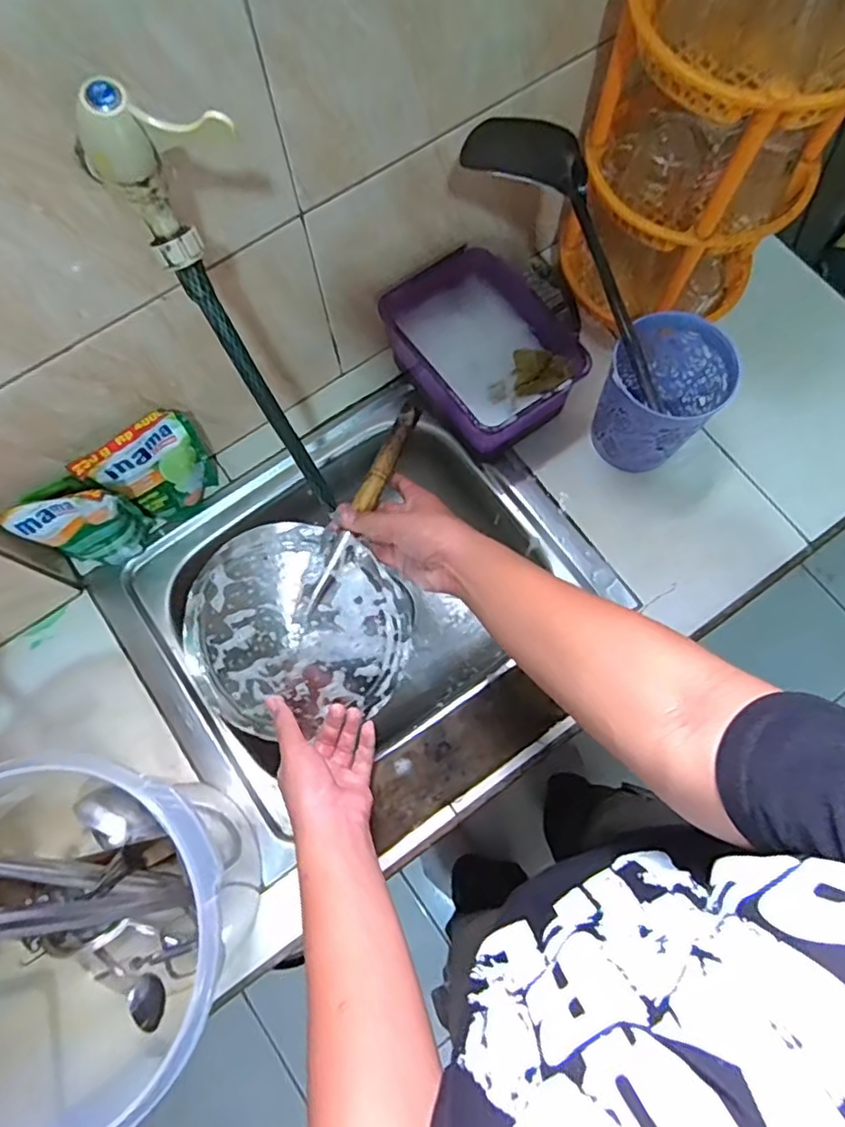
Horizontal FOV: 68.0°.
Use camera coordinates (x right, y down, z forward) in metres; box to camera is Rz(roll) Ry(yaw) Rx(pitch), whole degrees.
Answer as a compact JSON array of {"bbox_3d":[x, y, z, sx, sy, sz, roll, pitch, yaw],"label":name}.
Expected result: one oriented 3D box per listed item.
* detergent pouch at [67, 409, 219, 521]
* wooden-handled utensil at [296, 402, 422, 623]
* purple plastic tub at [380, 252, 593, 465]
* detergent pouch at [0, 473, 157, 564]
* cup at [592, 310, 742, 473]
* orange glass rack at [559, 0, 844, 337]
[{"bbox_3d":[-0.286,-0.099,0.679,0.105,0.152,0.042,-29,75,-7],"label":"detergent pouch"},{"bbox_3d":[-0.062,-0.058,0.648,0.023,0.016,0.266,22,69,7],"label":"wooden-handled utensil"},{"bbox_3d":[0.066,-0.243,0.724,0.165,0.089,0.222,-35,76,-9],"label":"purple plastic tub"},{"bbox_3d":[-0.363,-0.045,0.661,0.107,0.147,0.052,-22,75,-5],"label":"detergent pouch"},{"bbox_3d":[0.252,-0.183,0.686,0.114,0.125,0.116,0,74,1],"label":"cup"},{"bbox_3d":[0.265,-0.387,0.603,0.209,0.356,0.143,30,77,9],"label":"orange glass rack"}]

